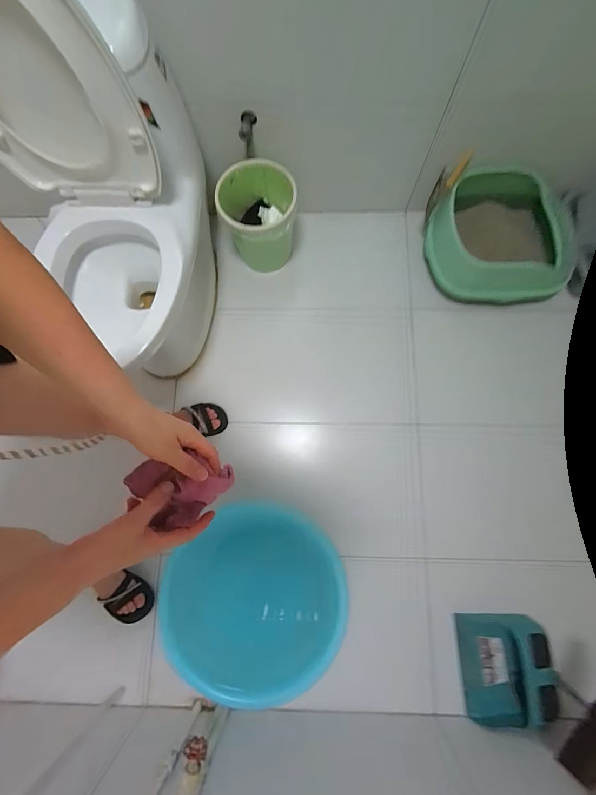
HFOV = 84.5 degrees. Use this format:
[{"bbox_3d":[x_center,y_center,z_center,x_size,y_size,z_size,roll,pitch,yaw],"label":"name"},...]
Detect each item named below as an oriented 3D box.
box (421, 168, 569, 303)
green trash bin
[{"bbox_3d":[0.630,-0.491,1.034,0.424,0.175,0.342,4,79,2],"label":"box"},{"bbox_3d":[-0.126,-0.547,1.035,0.222,0.243,0.209,0,79,1],"label":"green trash bin"}]

